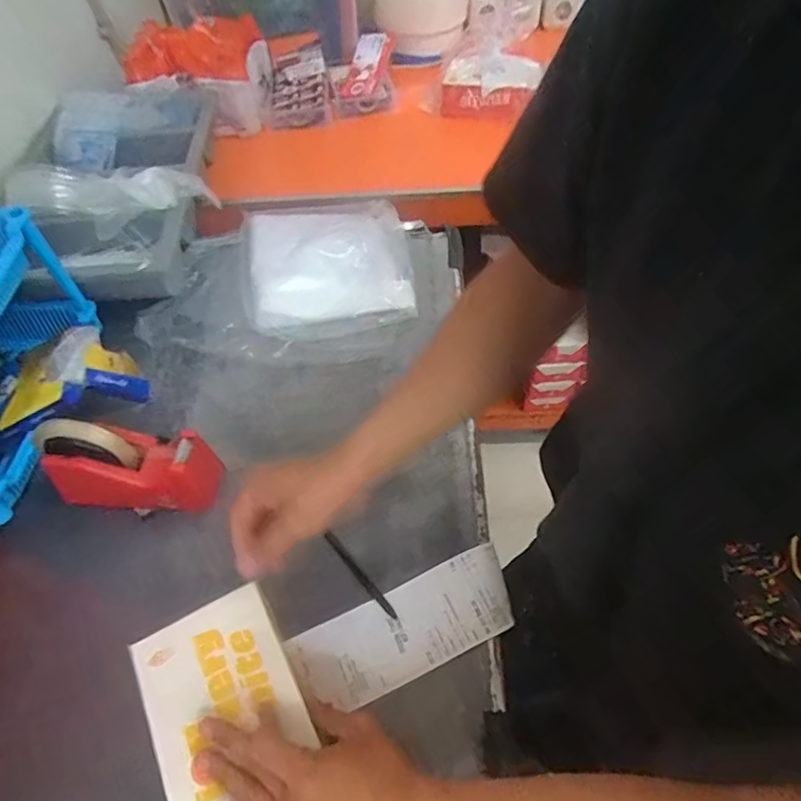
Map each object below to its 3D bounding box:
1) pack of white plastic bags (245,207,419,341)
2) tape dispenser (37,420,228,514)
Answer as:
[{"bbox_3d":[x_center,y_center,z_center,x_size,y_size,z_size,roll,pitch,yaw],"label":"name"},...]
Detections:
[{"bbox_3d":[-0.110,-0.203,0.807,0.228,0.029,0.264,-11,54,-5],"label":"pack of white plastic bags"},{"bbox_3d":[-0.270,0.063,0.570,0.172,0.101,0.068,4,54,5],"label":"tape dispenser"}]

